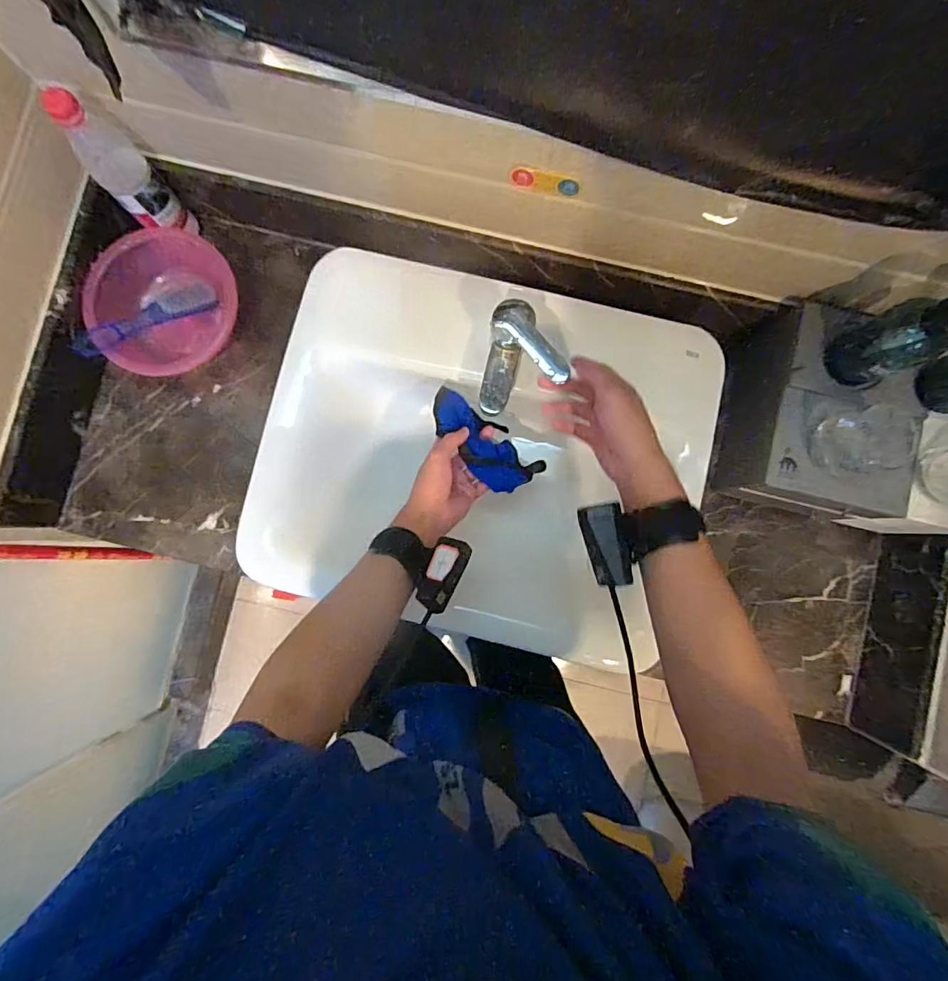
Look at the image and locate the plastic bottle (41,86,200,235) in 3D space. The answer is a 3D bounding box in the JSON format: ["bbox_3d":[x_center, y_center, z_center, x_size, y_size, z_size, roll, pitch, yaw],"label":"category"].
[{"bbox_3d":[-0.430,-0.389,0.610,0.056,0.226,0.058,44,87,4],"label":"plastic bottle"}]

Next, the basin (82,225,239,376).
[{"bbox_3d":[-0.420,-0.252,0.691,0.182,0.082,0.200,32,86,3],"label":"basin"}]

